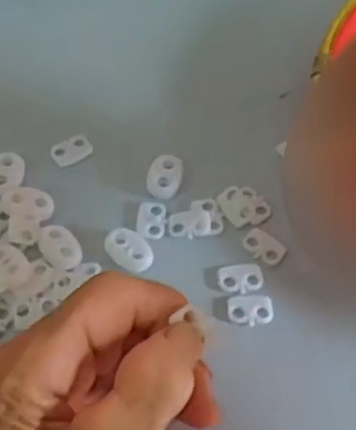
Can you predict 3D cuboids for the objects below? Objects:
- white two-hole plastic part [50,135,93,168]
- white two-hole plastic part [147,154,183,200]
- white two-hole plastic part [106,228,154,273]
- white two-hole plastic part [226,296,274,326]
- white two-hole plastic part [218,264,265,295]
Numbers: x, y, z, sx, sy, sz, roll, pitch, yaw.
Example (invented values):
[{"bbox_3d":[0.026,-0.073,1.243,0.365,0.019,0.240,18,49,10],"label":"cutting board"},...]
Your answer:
[{"bbox_3d":[-0.048,-0.030,0.356,0.019,0.004,0.013,-29,64,-20],"label":"white two-hole plastic part"},{"bbox_3d":[-0.006,-0.017,0.350,0.014,0.004,0.020,10,58,2],"label":"white two-hole plastic part"},{"bbox_3d":[-0.020,0.014,0.329,0.015,0.004,0.022,-37,67,-23],"label":"white two-hole plastic part"},{"bbox_3d":[0.030,0.038,0.321,0.018,0.004,0.012,-3,58,-5],"label":"white two-hole plastic part"},{"bbox_3d":[0.026,0.026,0.327,0.018,0.004,0.013,-5,59,-7],"label":"white two-hole plastic part"}]

